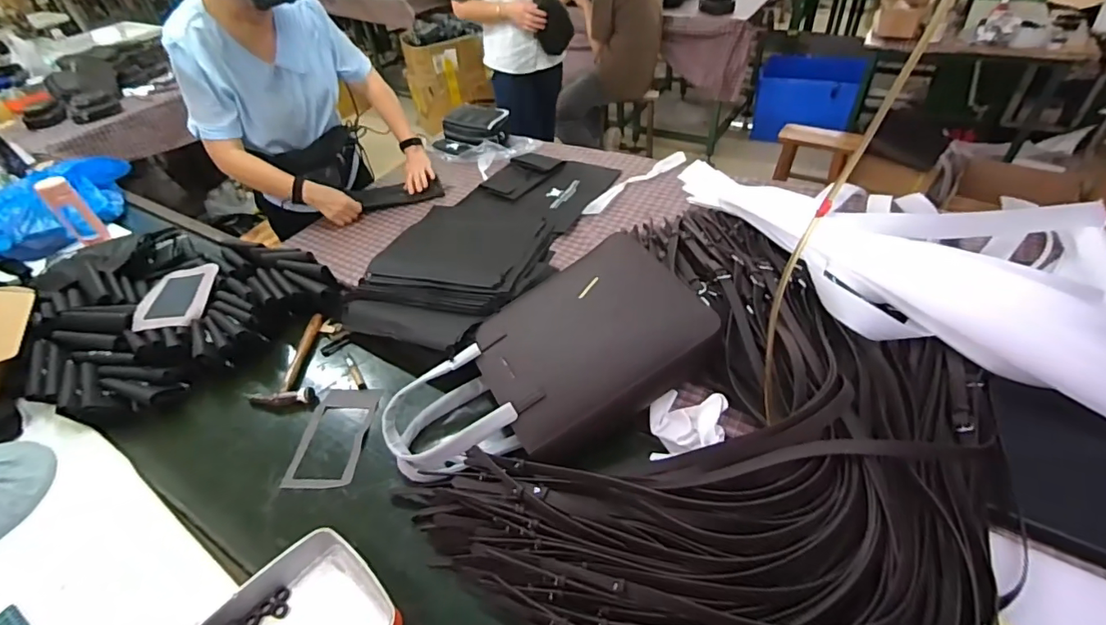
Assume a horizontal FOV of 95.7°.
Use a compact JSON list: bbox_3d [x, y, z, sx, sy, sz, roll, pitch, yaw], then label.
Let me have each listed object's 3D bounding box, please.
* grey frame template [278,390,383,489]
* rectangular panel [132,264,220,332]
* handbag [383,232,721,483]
[{"bbox_3d":[-0.400,0.226,0.921,0.128,0.011,0.207,-2,44,11],"label":"grey frame template"},{"bbox_3d":[-0.861,-0.048,1.149,0.144,0.015,0.242,-12,45,-5],"label":"rectangular panel"},{"bbox_3d":[-0.009,0.114,0.886,0.566,0.130,0.317,-38,55,-8],"label":"handbag"}]

